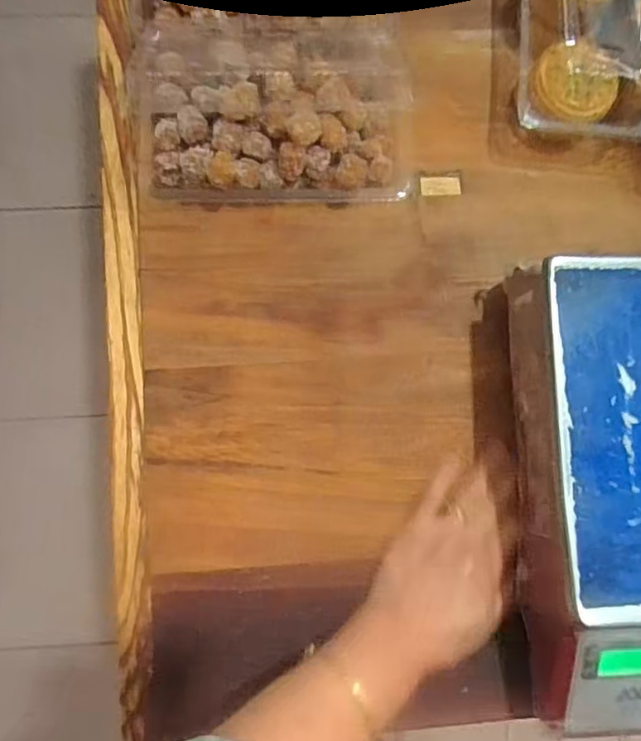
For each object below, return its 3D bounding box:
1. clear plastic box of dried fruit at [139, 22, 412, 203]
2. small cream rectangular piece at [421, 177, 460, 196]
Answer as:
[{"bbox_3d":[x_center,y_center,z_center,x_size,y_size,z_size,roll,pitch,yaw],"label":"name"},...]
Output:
[{"bbox_3d":[-0.033,-0.205,0.473,0.210,0.049,0.132,-3,84,-2],"label":"clear plastic box of dried fruit"},{"bbox_3d":[0.100,-0.153,0.501,0.033,0.004,0.016,-3,84,-2],"label":"small cream rectangular piece"}]

